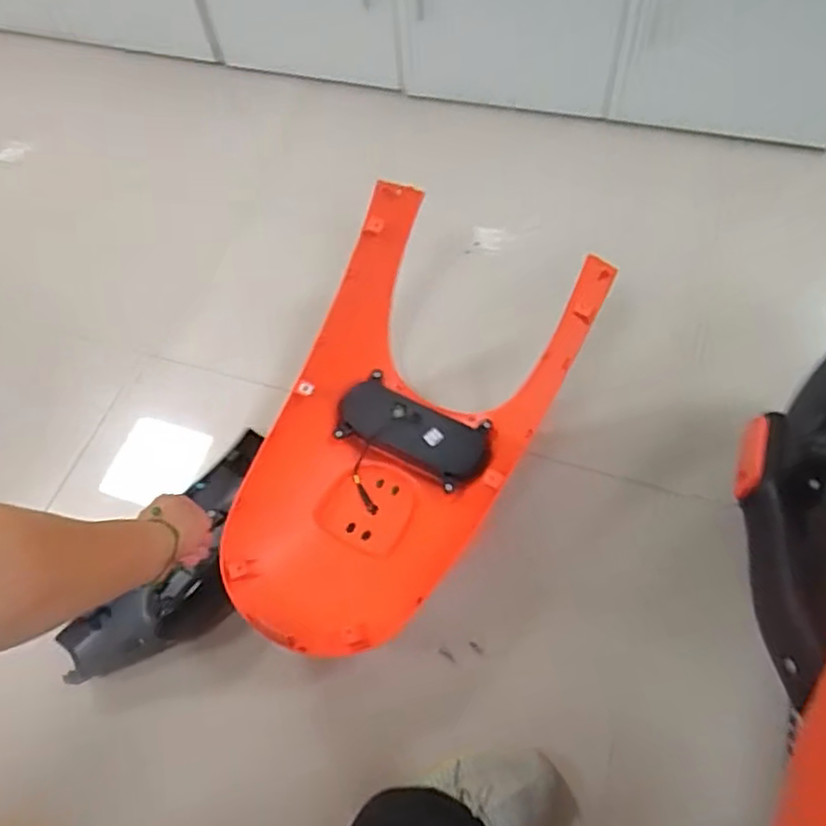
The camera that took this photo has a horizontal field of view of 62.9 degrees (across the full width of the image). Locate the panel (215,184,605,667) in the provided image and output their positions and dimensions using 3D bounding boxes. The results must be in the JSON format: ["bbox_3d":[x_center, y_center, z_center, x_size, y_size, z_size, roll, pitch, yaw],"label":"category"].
[{"bbox_3d":[-0.033,0.026,0.838,0.306,0.235,0.513,28,63,20],"label":"panel"}]

